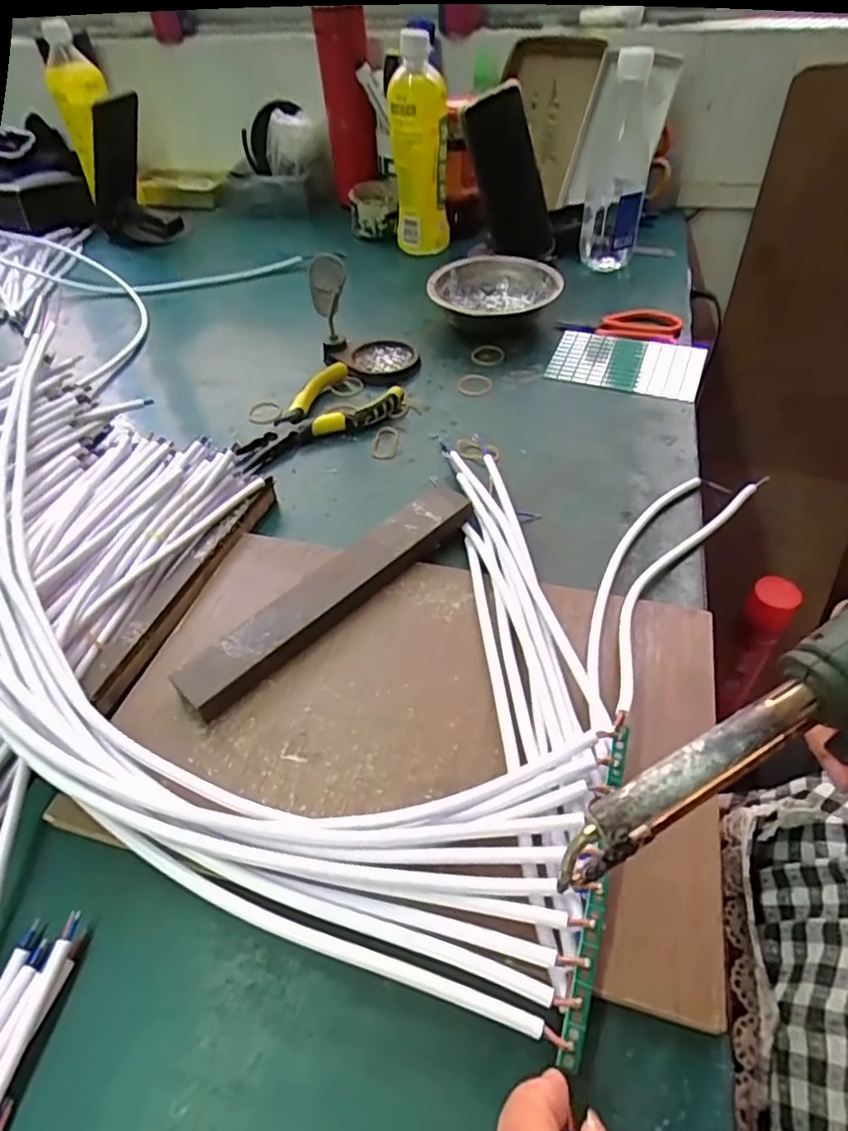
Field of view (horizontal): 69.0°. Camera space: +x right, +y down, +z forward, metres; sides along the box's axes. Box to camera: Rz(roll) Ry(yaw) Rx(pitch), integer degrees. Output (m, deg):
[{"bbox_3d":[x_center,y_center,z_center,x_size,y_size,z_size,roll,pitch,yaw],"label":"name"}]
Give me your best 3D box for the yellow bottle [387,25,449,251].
[{"bbox_3d":[-0.005,-0.445,0.663,0.058,0.188,0.063,-3,47,-1],"label":"yellow bottle"}]

